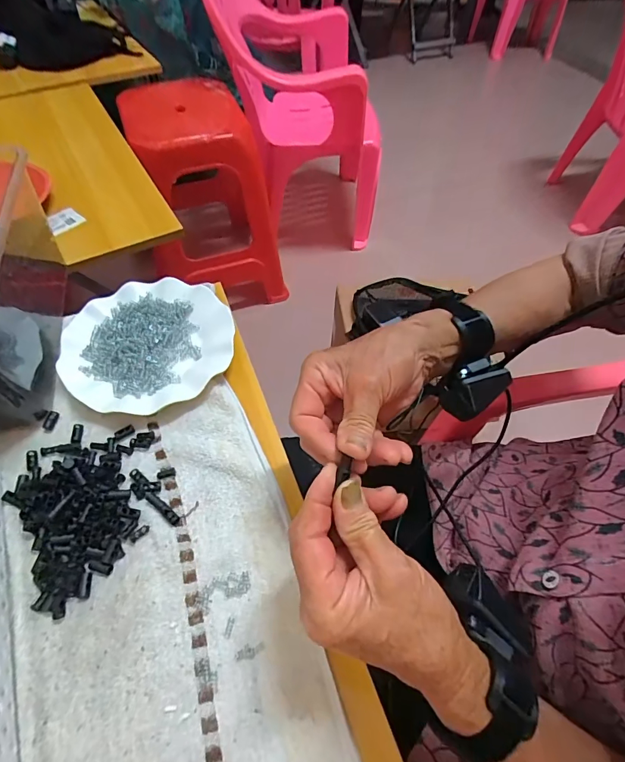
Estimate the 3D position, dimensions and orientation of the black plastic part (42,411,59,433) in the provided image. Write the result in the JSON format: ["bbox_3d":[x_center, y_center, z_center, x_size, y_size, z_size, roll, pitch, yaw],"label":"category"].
[{"bbox_3d":[-0.269,0.042,0.409,0.009,0.008,0.021,17,79,10],"label":"black plastic part"}]

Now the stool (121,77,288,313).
[{"bbox_3d":[-0.296,-0.497,1.143,0.326,0.500,0.371,-14,58,-11],"label":"stool"}]

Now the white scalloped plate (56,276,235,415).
[{"bbox_3d":[-0.186,-0.044,0.457,0.180,0.024,0.181,0,56,-1],"label":"white scalloped plate"}]

